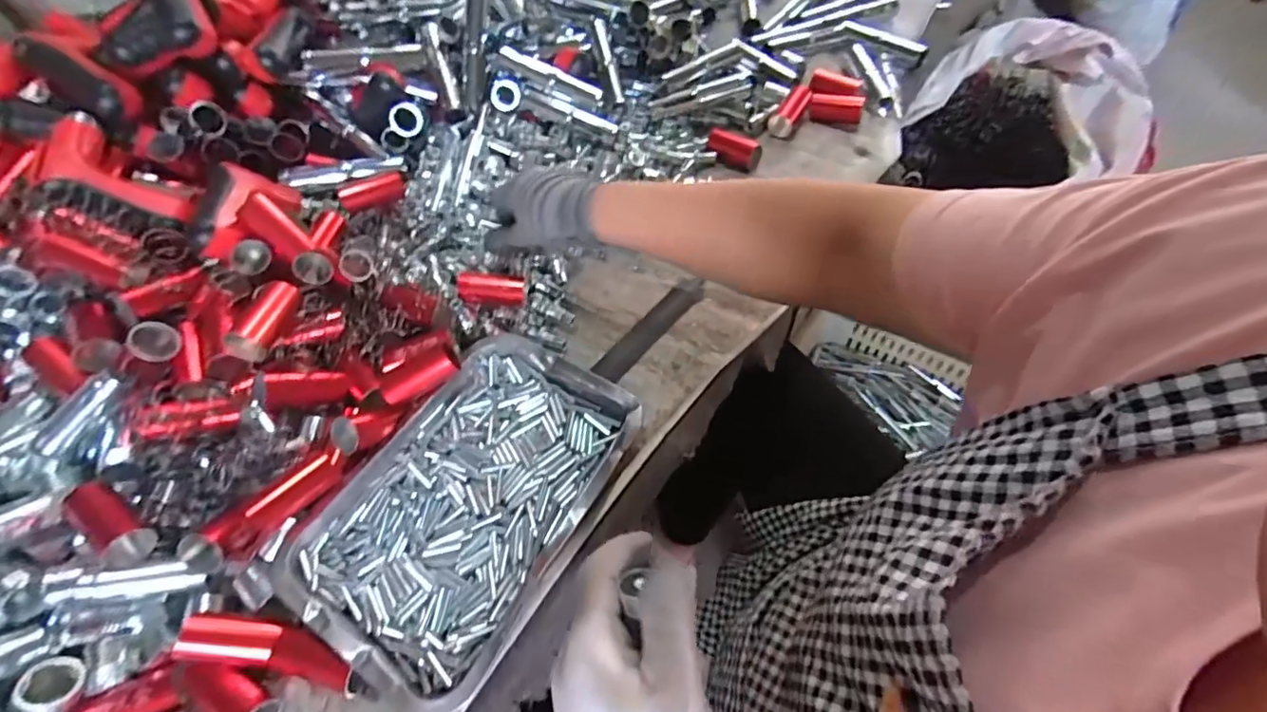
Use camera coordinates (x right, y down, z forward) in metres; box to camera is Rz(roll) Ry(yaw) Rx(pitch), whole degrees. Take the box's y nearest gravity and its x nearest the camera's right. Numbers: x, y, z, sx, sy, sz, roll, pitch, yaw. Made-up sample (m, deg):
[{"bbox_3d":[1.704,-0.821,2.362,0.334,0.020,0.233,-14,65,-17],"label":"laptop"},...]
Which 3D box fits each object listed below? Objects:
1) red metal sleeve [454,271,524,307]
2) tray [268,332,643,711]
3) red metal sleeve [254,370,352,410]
[{"bbox_3d":[-0.134,-0.063,0.508,0.064,0.019,0.025,6,57,8],"label":"red metal sleeve"},{"bbox_3d":[-0.126,0.104,0.422,0.178,0.033,0.251,27,62,20],"label":"tray"},{"bbox_3d":[-0.268,0.025,0.446,0.065,0.025,0.021,-1,47,-40],"label":"red metal sleeve"}]

